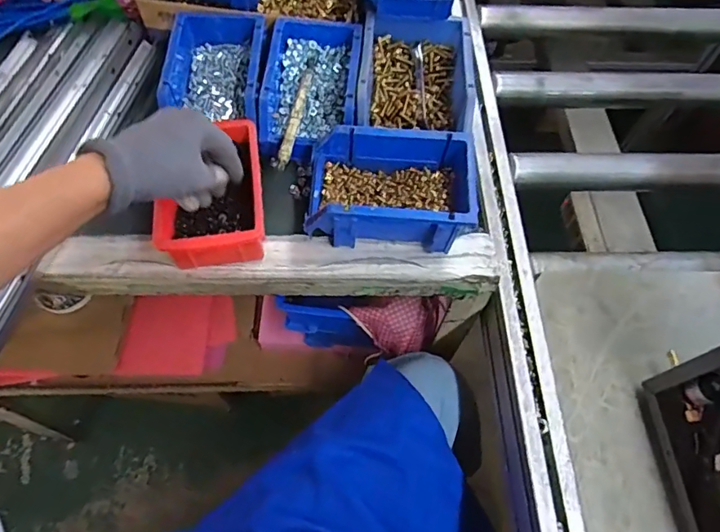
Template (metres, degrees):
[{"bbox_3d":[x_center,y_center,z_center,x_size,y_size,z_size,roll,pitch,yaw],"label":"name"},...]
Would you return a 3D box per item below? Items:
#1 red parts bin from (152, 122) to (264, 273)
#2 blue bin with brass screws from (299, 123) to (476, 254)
[{"bbox_3d":[-0.145,-0.071,0.482,0.099,0.055,0.143,-7,61,-7],"label":"red parts bin"},{"bbox_3d":[0.029,-0.075,0.486,0.157,0.071,0.107,4,62,0],"label":"blue bin with brass screws"}]

